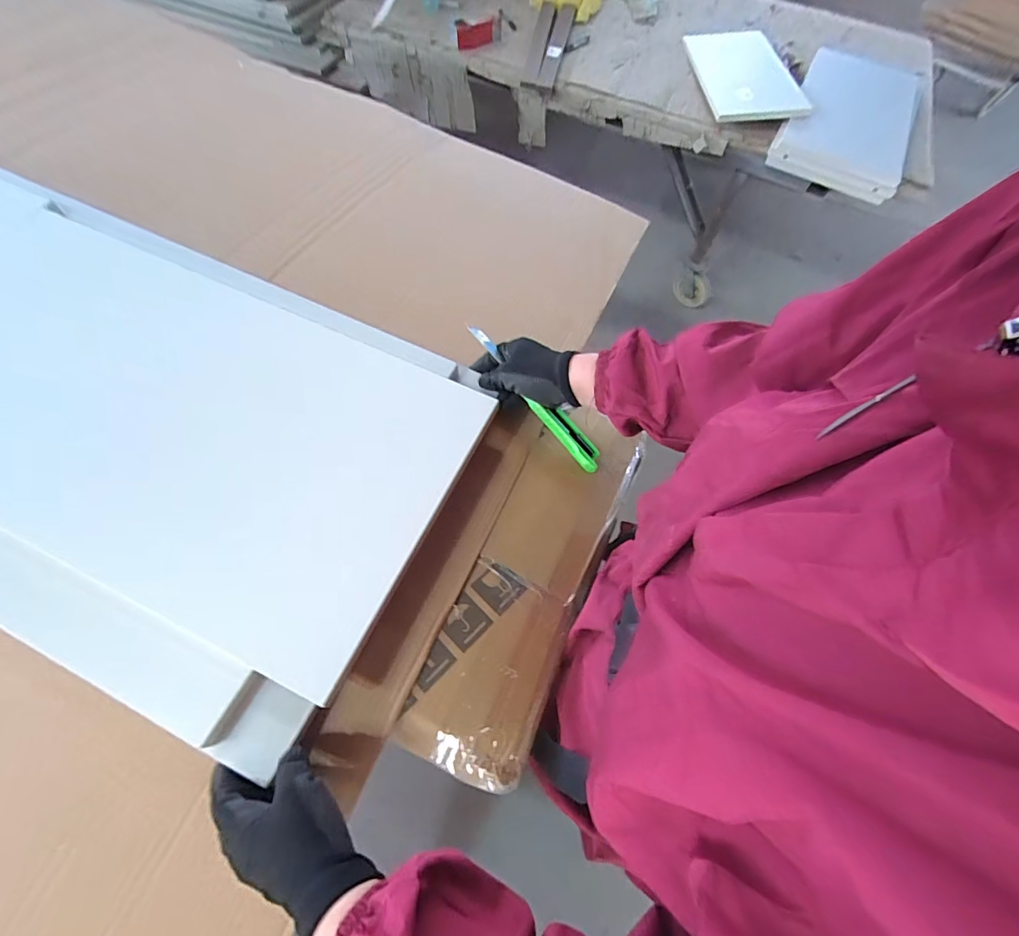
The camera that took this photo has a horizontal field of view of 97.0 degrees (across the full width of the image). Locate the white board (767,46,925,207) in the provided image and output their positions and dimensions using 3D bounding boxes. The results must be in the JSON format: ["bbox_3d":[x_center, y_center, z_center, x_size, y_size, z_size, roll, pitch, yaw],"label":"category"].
[{"bbox_3d":[1.006,-1.049,1.339,0.343,0.075,0.665,25,65,8],"label":"white board"}]

